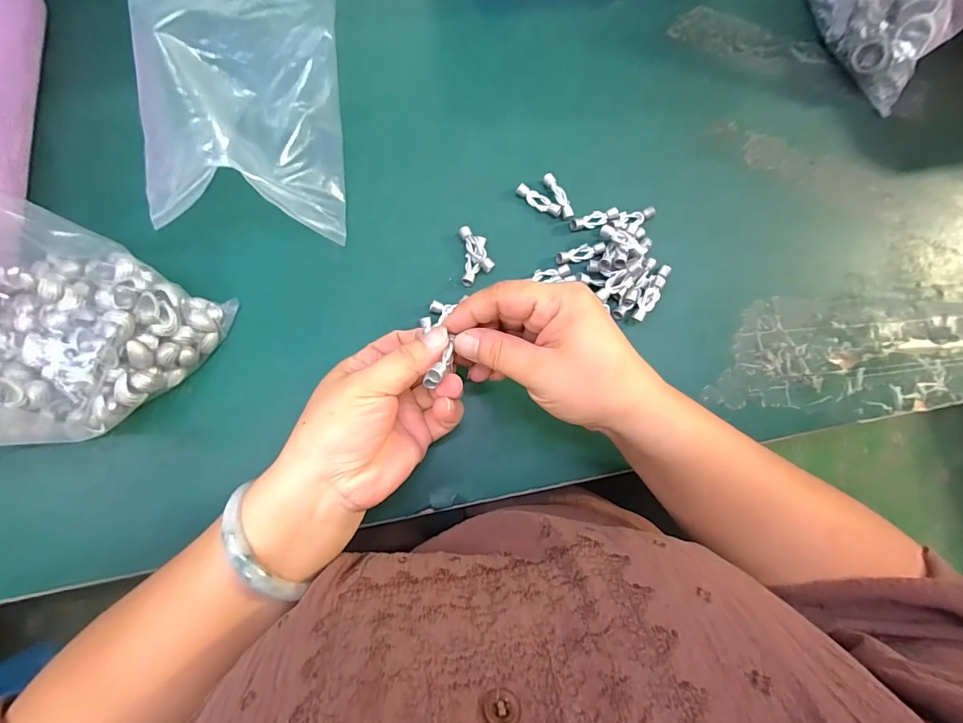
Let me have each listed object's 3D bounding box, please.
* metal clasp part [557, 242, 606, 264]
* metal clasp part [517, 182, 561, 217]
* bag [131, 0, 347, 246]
[{"bbox_3d":[0.074,-0.082,0.326,0.037,0.006,0.011,-17,83,-7],"label":"metal clasp part"},{"bbox_3d":[0.044,-0.124,0.332,0.037,0.005,0.012,36,80,1],"label":"metal clasp part"},{"bbox_3d":[-0.165,-0.183,0.300,0.123,0.052,0.185,-4,82,-5],"label":"bag"}]

